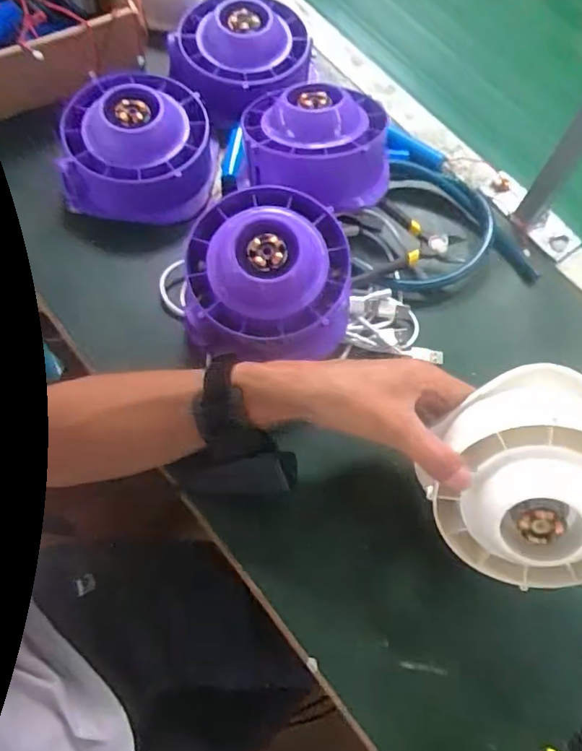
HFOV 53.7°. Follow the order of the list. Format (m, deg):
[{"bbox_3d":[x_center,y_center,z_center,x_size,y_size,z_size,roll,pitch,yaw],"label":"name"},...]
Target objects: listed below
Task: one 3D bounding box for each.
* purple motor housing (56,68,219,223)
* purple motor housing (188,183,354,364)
[{"bbox_3d":[-0.142,-0.218,0.539,0.136,0.068,0.124,0,67,-3],"label":"purple motor housing"},{"bbox_3d":[-0.020,-0.082,0.468,0.132,0.077,0.121,1,70,-3],"label":"purple motor housing"}]

